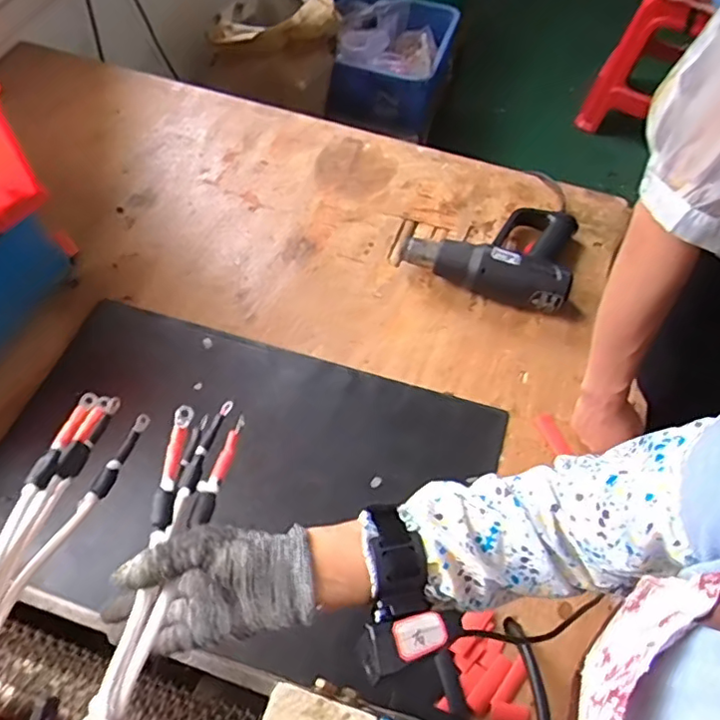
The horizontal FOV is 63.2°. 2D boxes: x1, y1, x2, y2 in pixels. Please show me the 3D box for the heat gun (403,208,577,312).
[{"bbox_3d":[0.187,-0.166,0.837,0.234,0.069,0.177,13,59,6],"label":"heat gun"}]

